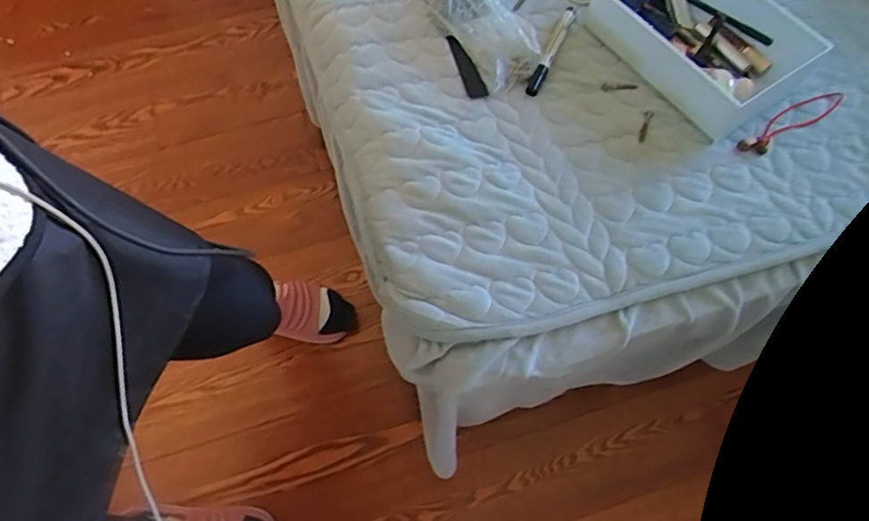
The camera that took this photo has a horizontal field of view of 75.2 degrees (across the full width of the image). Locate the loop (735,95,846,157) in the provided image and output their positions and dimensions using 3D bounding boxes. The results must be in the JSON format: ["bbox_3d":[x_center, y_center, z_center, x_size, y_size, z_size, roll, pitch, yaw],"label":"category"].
[{"bbox_3d":[0.403,-0.158,0.634,0.158,0.007,0.032,-30,70,-15],"label":"loop"}]

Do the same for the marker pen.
[{"bbox_3d":[0.139,-0.256,0.667,0.017,0.018,0.146,22,67,8],"label":"marker pen"}]

